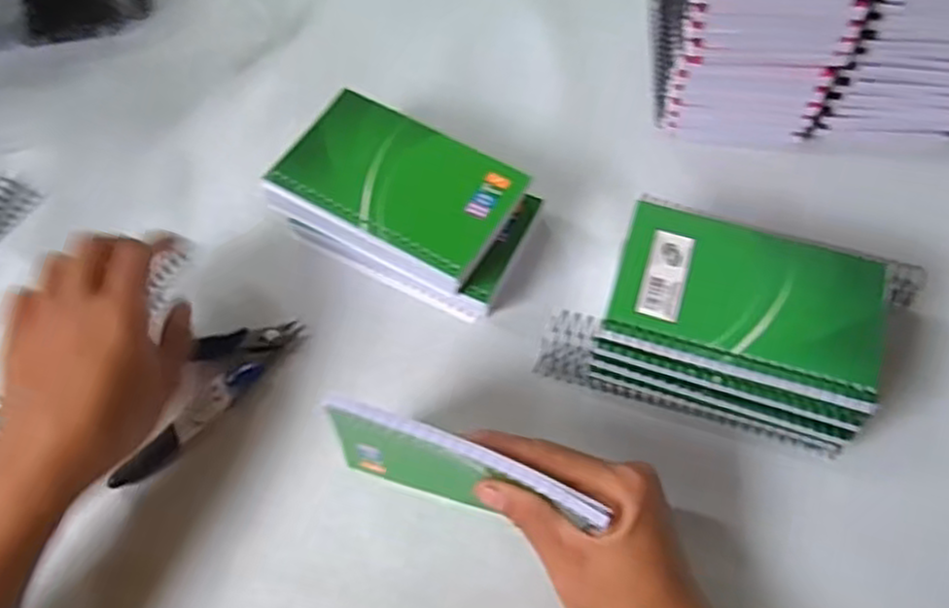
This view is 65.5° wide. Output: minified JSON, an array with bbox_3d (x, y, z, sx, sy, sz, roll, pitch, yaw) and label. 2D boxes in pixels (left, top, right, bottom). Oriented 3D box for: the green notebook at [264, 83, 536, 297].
[{"bbox_3d":[-0.043,-0.065,0.419,0.125,0.022,0.084,25,66,14],"label":"green notebook"}]

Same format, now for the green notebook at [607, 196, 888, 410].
[{"bbox_3d":[0.136,-0.003,0.365,0.127,0.008,0.085,18,63,9],"label":"green notebook"}]

